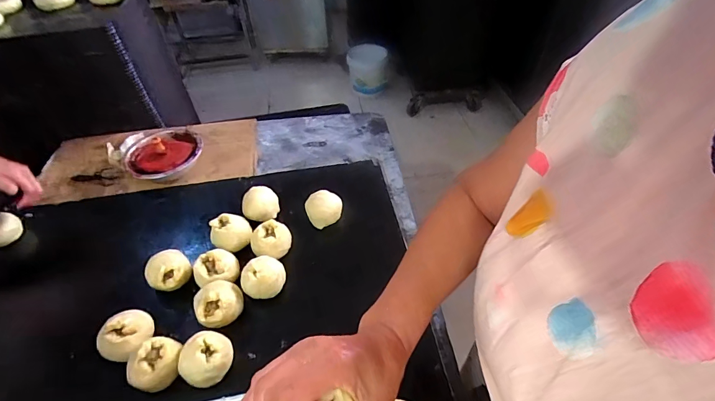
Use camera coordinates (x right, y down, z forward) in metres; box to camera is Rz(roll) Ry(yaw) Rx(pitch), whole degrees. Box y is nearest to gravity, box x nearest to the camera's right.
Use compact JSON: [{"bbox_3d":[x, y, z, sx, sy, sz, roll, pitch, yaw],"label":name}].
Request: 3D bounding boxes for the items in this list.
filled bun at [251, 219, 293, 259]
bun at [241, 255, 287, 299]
[{"bbox_3d":[-0.166,0.077,0.708,0.074,0.046,0.062,-22,50,-18],"label":"filled bun"},{"bbox_3d":[-0.169,0.134,0.657,0.076,0.048,0.067,-16,49,-13],"label":"bun"}]

